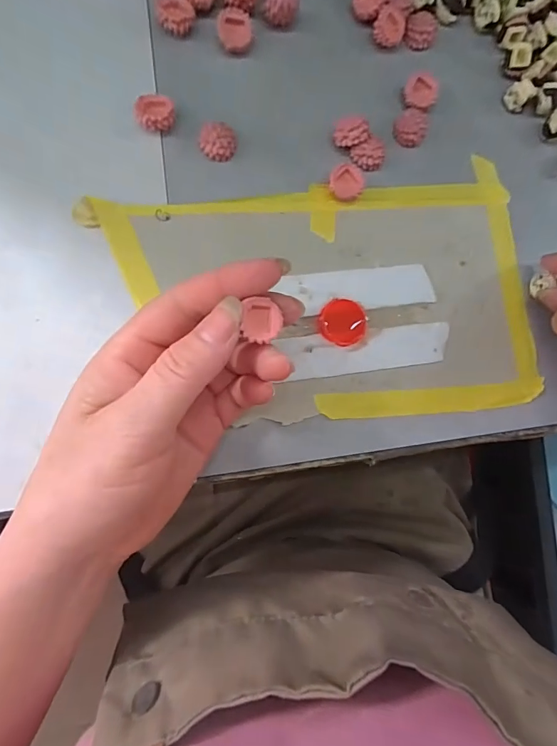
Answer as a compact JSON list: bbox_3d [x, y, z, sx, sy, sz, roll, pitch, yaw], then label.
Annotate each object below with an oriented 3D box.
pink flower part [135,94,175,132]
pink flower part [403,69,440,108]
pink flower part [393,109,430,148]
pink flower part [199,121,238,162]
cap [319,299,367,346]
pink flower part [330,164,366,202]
[{"bbox_3d":[-0.066,-0.139,0.216,0.020,0.011,0.016,-8,89,-10],"label":"pink flower part"},{"bbox_3d":[0.085,-0.169,0.242,0.020,0.008,0.021,0,87,-10],"label":"pink flower part"},{"bbox_3d":[0.080,-0.148,0.240,0.019,0.008,0.021,12,85,-9],"label":"pink flower part"},{"bbox_3d":[-0.033,-0.127,0.222,0.019,0.011,0.016,11,86,-9],"label":"pink flower part"},{"bbox_3d":[0.036,-0.029,0.227,0.026,0.005,0.025,0,87,-10],"label":"cap"},{"bbox_3d":[0.039,-0.109,0.231,0.019,0.009,0.019,0,87,-10],"label":"pink flower part"}]

